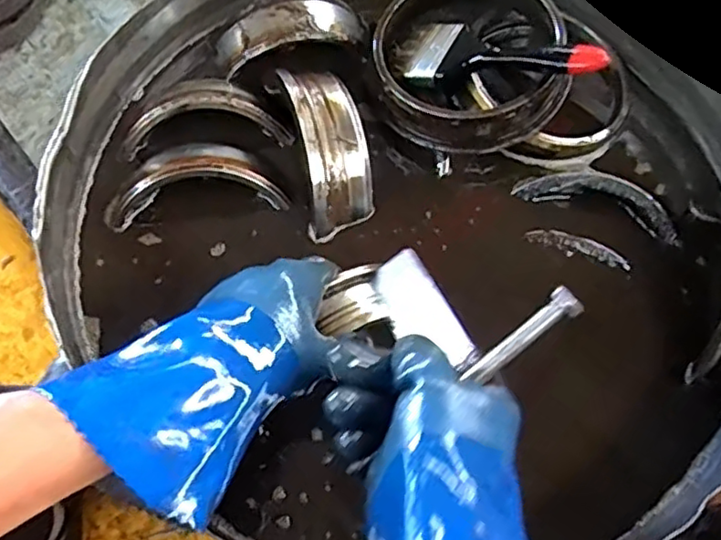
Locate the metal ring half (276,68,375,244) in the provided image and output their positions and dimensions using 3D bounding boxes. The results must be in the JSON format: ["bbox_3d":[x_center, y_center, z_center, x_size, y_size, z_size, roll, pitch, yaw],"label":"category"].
[{"bbox_3d":[-0.025,-0.101,0.540,0.060,0.048,0.144,-11,92,-6],"label":"metal ring half"}]

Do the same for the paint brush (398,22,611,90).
[{"bbox_3d":[0.118,-0.180,0.545,0.178,0.031,0.067,14,66,34],"label":"paint brush"}]

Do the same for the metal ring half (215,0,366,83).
[{"bbox_3d":[-0.065,-0.223,0.590,0.142,0.041,0.060,-15,68,-9],"label":"metal ring half"}]

